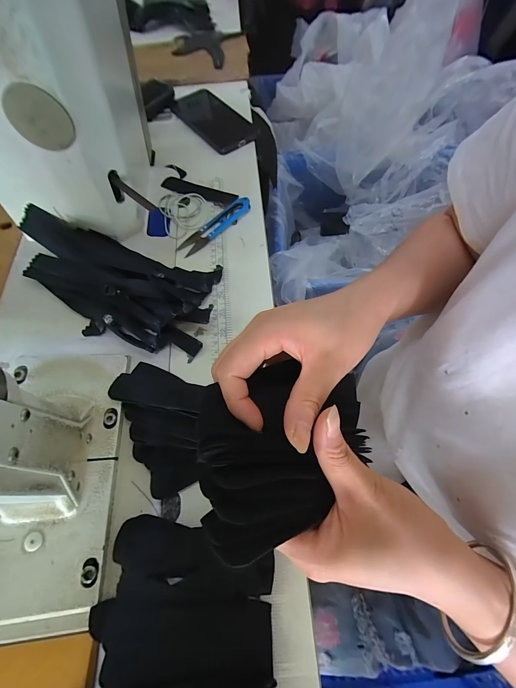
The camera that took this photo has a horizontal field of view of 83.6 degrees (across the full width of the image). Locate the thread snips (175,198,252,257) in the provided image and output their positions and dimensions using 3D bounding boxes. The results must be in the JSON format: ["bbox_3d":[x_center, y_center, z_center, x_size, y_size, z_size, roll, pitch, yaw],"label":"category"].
[{"bbox_3d":[-0.056,-0.154,0.371,0.027,0.011,0.112,40,73,19],"label":"thread snips"}]

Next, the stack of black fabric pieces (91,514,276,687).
[{"bbox_3d":[-0.052,0.214,0.188,0.122,0.027,0.161,0,64,3],"label":"stack of black fabric pieces"}]

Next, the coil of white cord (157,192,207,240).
[{"bbox_3d":[-0.098,-0.177,0.387,0.061,0.009,0.078,-18,65,-6],"label":"coil of white cord"}]

